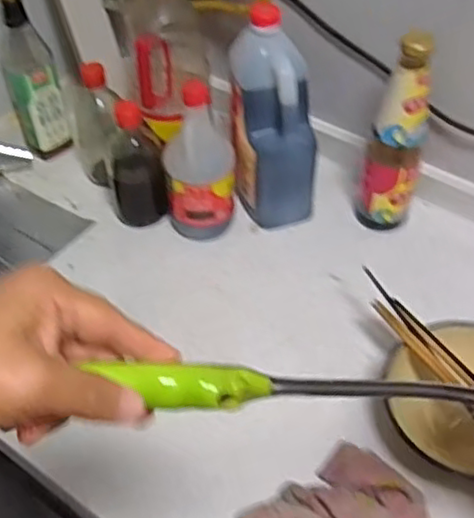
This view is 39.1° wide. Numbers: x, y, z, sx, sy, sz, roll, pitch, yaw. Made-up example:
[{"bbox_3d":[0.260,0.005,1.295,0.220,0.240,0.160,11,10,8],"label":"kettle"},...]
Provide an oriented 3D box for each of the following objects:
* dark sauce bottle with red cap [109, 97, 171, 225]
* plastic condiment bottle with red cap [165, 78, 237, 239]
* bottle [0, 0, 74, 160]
[{"bbox_3d":[-0.131,-0.121,0.863,0.070,0.163,0.082,-13,50,-11],"label":"dark sauce bottle with red cap"},{"bbox_3d":[-0.044,-0.114,0.832,0.083,0.209,0.067,-1,49,0],"label":"plastic condiment bottle with red cap"},{"bbox_3d":[-0.286,-0.254,0.930,0.072,0.239,0.060,-16,51,-13],"label":"bottle"}]

